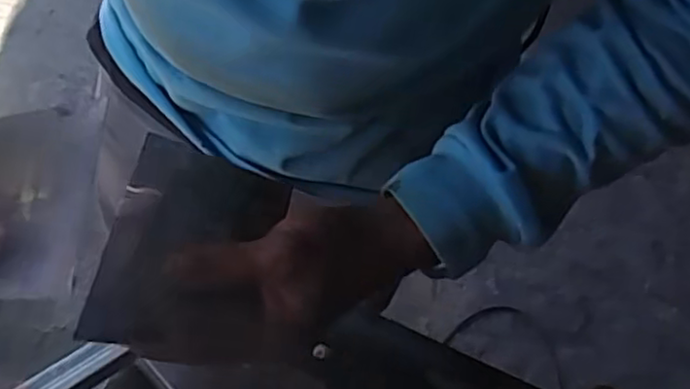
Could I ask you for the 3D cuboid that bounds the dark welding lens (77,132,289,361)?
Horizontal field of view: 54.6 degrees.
[{"bbox_3d":[-0.087,0.030,0.369,0.084,0.007,0.118,18,60,-10],"label":"dark welding lens"}]

